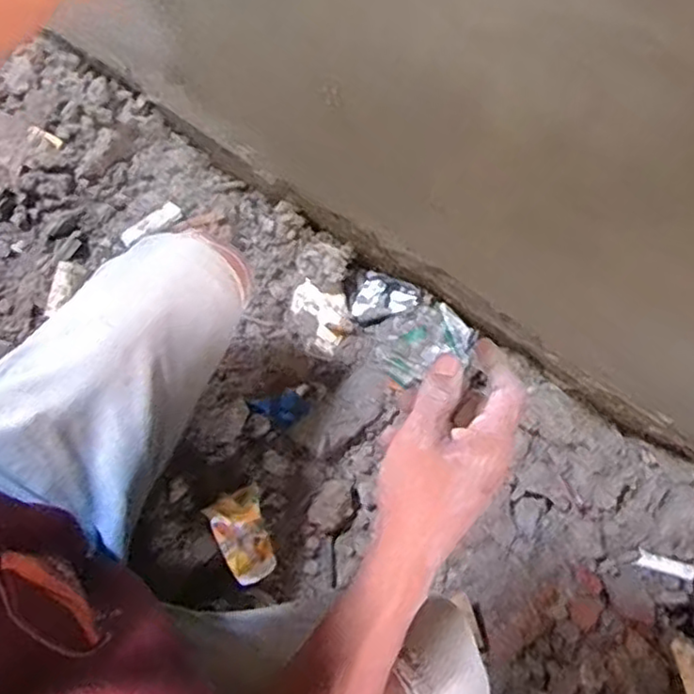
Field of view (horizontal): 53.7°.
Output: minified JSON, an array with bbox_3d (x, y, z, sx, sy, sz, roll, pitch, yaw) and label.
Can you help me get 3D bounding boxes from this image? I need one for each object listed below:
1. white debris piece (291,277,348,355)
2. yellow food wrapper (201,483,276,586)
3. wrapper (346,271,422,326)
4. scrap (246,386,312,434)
[{"bbox_3d":[-0.039,-0.041,0.913,0.078,0.012,0.074,23,76,6],"label":"white debris piece"},{"bbox_3d":[-0.114,0.211,0.775,0.060,0.055,0.104,-26,76,-7],"label":"yellow food wrapper"},{"bbox_3d":[0.043,-0.062,0.884,0.106,0.017,0.067,7,89,30],"label":"wrapper"},{"bbox_3d":[-0.084,0.073,0.851,0.066,0.006,0.052,39,78,10],"label":"scrap"}]

